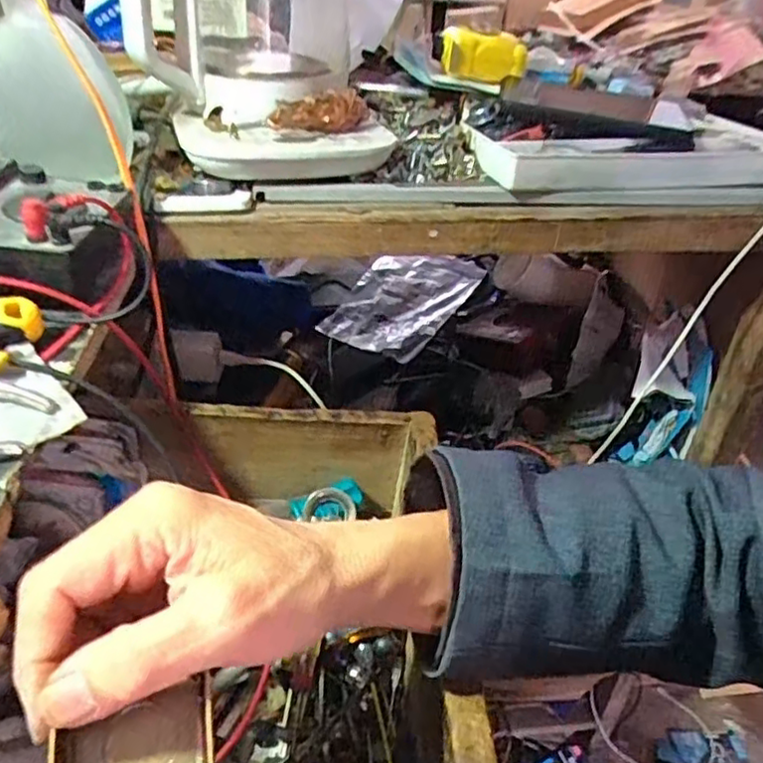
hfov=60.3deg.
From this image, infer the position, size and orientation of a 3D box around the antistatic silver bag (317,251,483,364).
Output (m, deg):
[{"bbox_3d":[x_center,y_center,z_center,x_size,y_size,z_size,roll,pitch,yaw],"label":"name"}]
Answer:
[{"bbox_3d":[0.024,-0.100,0.882,0.130,0.025,0.189,27,57,25],"label":"antistatic silver bag"}]

